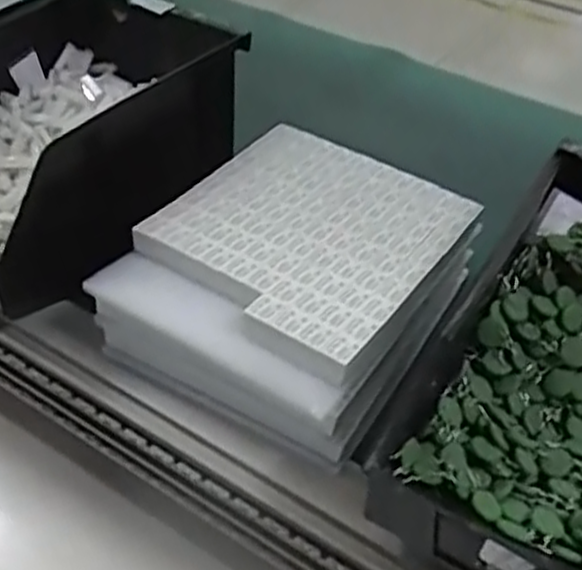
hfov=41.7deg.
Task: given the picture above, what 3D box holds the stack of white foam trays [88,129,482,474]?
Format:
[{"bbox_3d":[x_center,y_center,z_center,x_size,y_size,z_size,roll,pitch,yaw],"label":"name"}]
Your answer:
[{"bbox_3d":[0.008,0.000,0.470,0.170,0.076,0.189,24,45,22],"label":"stack of white foam trays"}]

